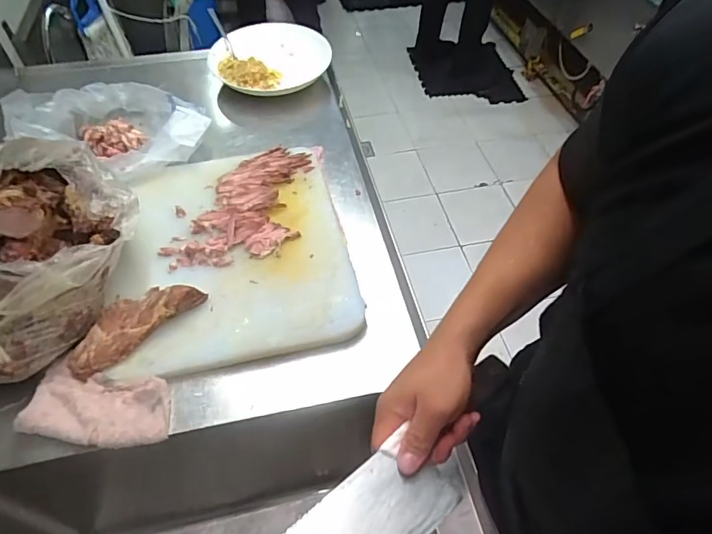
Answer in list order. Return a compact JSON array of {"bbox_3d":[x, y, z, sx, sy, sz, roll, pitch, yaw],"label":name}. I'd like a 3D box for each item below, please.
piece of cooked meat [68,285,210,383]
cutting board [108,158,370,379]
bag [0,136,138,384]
[{"bbox_3d":[-0.289,0.068,0.612,0.174,0.032,0.065,-37,61,-26],"label":"piece of cooked meat"},{"bbox_3d":[-0.183,-0.038,0.717,0.329,0.023,0.387,-9,54,-9],"label":"cutting board"},{"bbox_3d":[-0.443,-0.037,0.611,0.284,0.148,0.276,35,59,23],"label":"bag"}]

